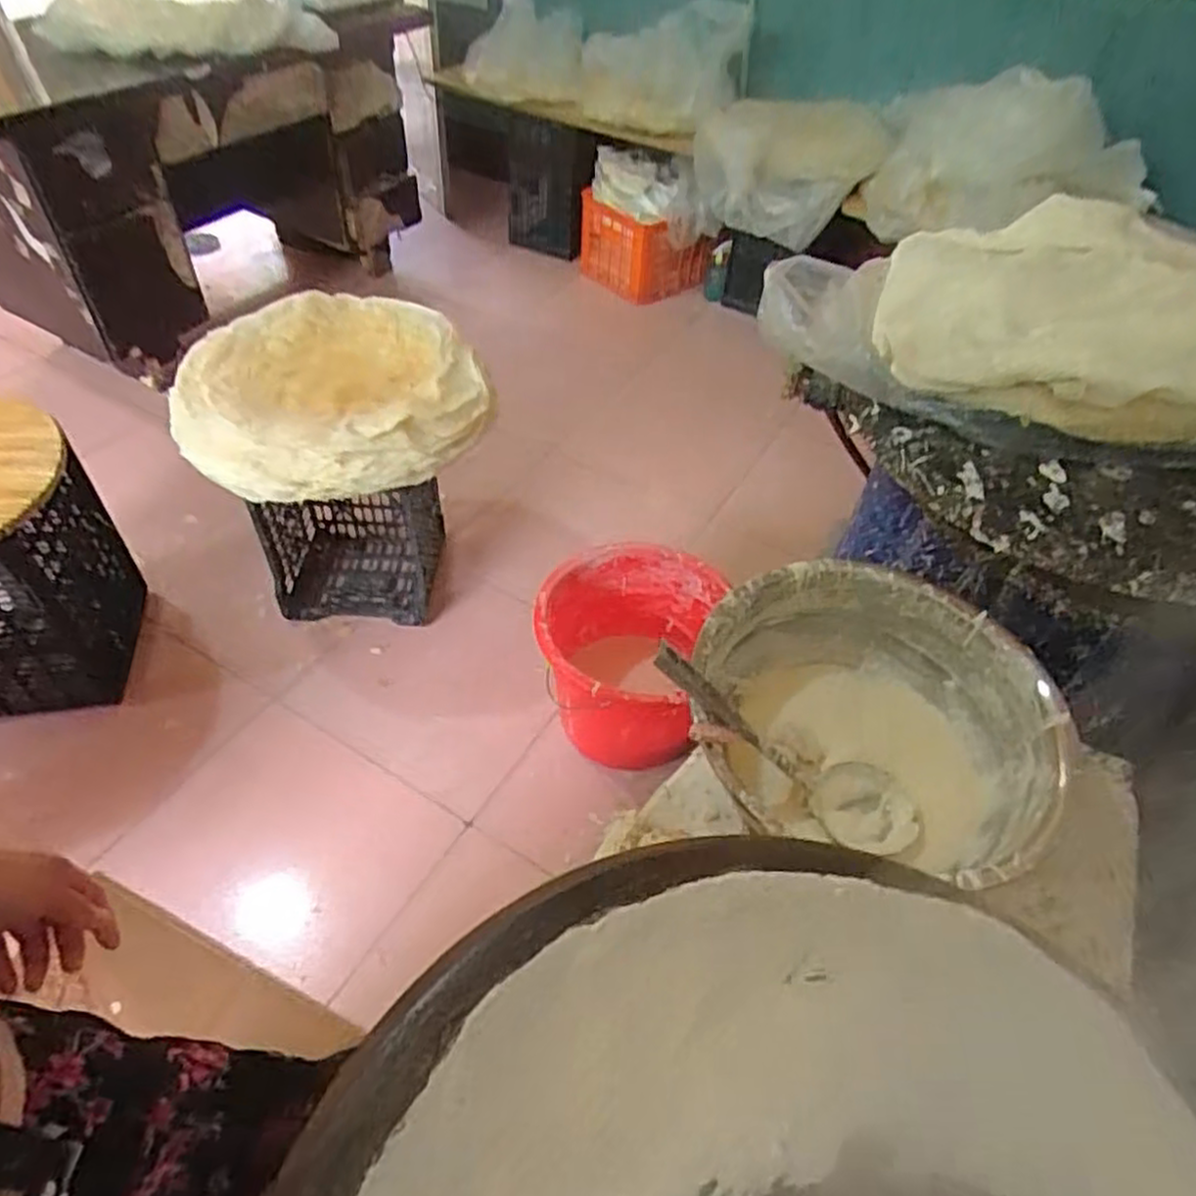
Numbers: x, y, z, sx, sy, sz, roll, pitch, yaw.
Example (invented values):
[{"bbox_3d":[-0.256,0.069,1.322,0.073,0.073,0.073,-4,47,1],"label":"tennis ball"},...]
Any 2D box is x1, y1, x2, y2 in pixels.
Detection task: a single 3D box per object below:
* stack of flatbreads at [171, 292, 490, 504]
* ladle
[{"bbox_3d":[-0.479,-0.379,1.400,0.536,0.175,0.453,-13,51,-15],"label":"stack of flatbreads"},{"bbox_3d":[0.198,0.152,0.808,0.367,0.083,0.075,36,44,-23],"label":"ladle"}]

